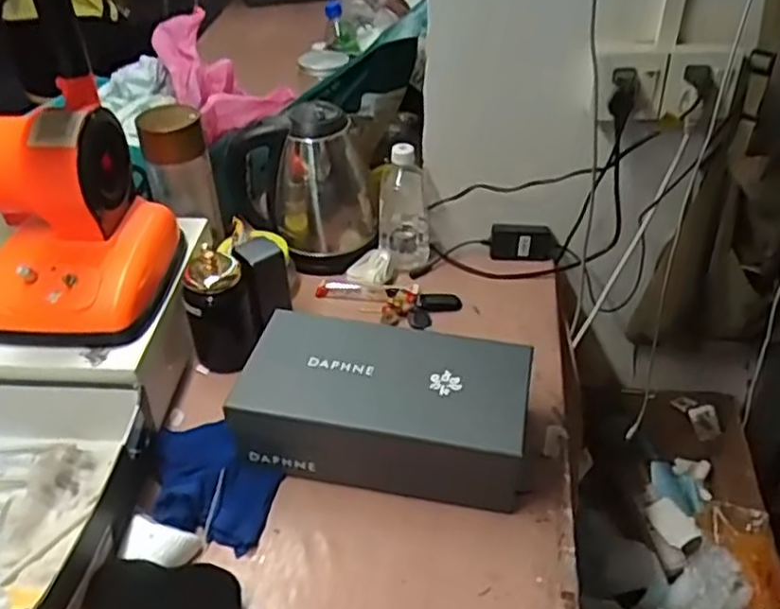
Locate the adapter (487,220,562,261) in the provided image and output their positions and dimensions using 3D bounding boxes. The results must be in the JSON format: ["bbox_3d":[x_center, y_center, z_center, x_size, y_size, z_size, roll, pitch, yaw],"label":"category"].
[{"bbox_3d":[0.200,-0.090,1.063,0.103,0.053,0.032,2,39,3],"label":"adapter"}]

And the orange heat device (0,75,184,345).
[{"bbox_3d":[-0.349,-0.097,0.783,0.171,0.197,0.197,3,39,5],"label":"orange heat device"}]

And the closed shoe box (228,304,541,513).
[{"bbox_3d":[-0.002,0.110,0.771,0.290,0.115,0.161,10,40,12],"label":"closed shoe box"}]

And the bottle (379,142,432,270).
[{"bbox_3d":[0.021,-0.142,1.021,0.074,0.171,0.060,0,39,1],"label":"bottle"}]

